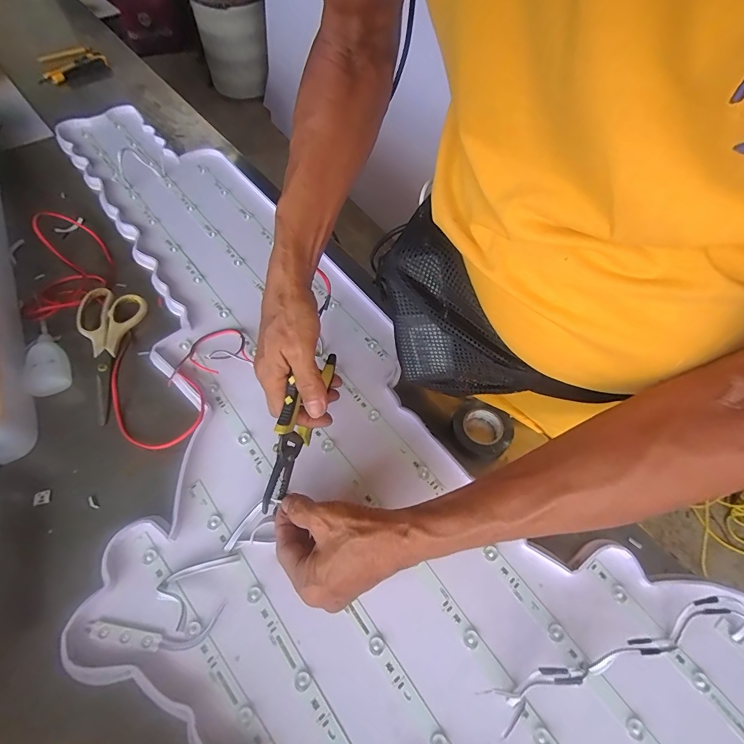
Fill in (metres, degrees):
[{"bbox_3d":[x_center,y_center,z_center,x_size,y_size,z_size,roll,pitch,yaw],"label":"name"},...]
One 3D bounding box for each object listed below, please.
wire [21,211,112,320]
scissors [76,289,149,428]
[{"bbox_3d":[-0.424,-0.157,0.550,0.104,0.037,0.199,-21,60,-14],"label":"wire"},{"bbox_3d":[-0.334,-0.029,0.486,0.076,0.020,0.183,2,57,-2],"label":"scissors"}]

